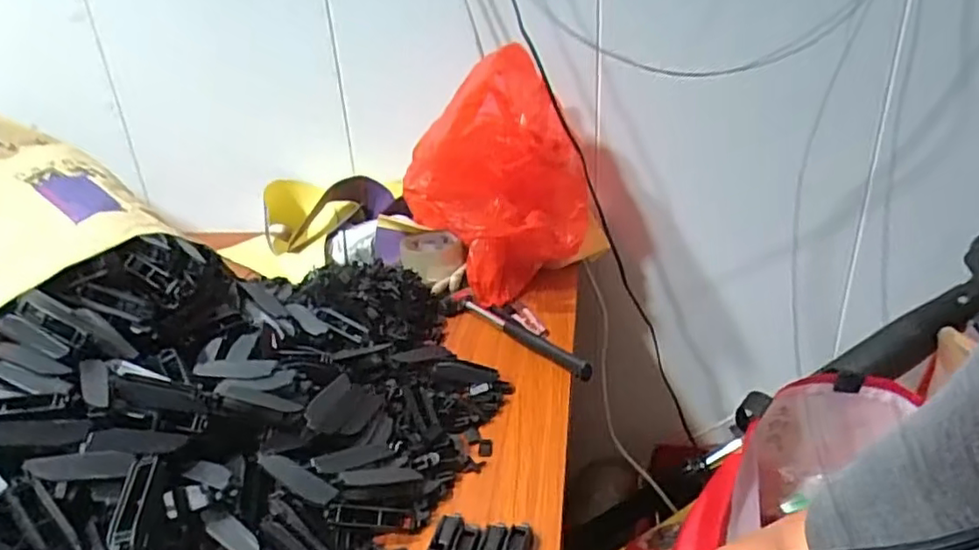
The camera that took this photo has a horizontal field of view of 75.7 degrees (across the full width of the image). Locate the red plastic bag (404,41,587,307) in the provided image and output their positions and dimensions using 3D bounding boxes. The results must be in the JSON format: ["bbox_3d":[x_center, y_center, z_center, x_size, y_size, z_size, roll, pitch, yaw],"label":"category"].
[{"bbox_3d":[0.013,-0.134,0.851,0.231,0.278,0.280,-6,27,-5],"label":"red plastic bag"}]

